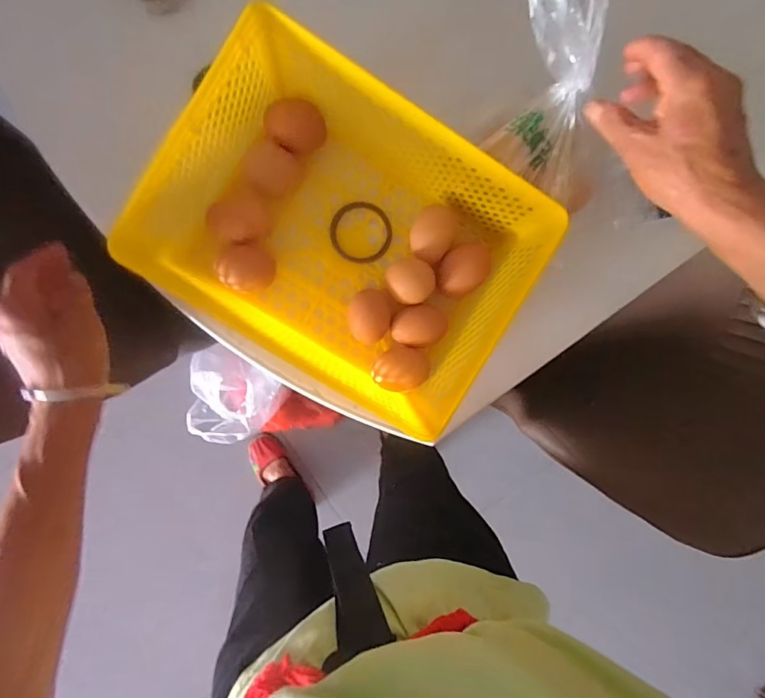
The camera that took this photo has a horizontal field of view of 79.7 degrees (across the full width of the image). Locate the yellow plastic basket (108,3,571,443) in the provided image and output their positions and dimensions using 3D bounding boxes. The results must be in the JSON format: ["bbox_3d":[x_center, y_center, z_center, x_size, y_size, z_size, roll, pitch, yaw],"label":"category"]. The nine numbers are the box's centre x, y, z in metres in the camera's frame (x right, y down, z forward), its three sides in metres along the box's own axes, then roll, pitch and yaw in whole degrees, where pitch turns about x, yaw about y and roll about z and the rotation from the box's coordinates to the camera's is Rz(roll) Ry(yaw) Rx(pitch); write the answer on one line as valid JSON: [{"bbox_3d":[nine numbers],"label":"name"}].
[{"bbox_3d":[-0.030,-0.092,0.392,0.275,0.114,0.211,32,91,-7],"label":"yellow plastic basket"}]

